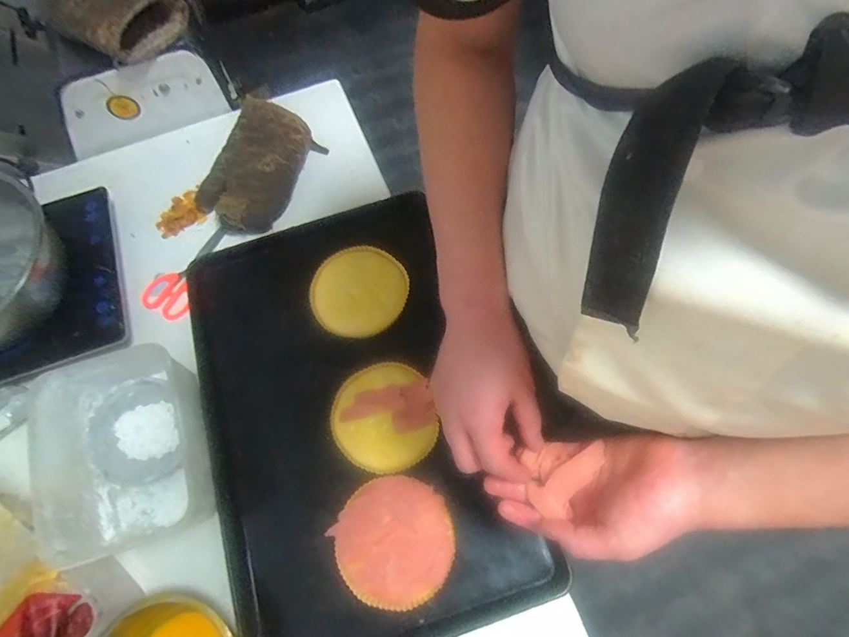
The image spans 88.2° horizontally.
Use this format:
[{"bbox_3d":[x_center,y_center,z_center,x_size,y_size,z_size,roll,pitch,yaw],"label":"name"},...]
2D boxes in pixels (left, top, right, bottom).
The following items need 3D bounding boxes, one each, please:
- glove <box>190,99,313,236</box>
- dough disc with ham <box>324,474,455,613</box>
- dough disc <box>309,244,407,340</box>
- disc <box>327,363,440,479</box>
[{"bbox_3d":[-0.289,-0.256,0.746,0.136,0.051,0.233,17,71,9],"label":"glove"},{"bbox_3d":[-0.039,0.276,0.547,0.144,0.006,0.146,-1,70,2],"label":"dough disc with ham"},{"bbox_3d":[-0.101,-0.046,0.674,0.141,0.008,0.151,-1,70,2],"label":"dough disc"},{"bbox_3d":[-0.056,0.134,0.597,0.136,0.010,0.142,-1,70,2],"label":"disc"}]

